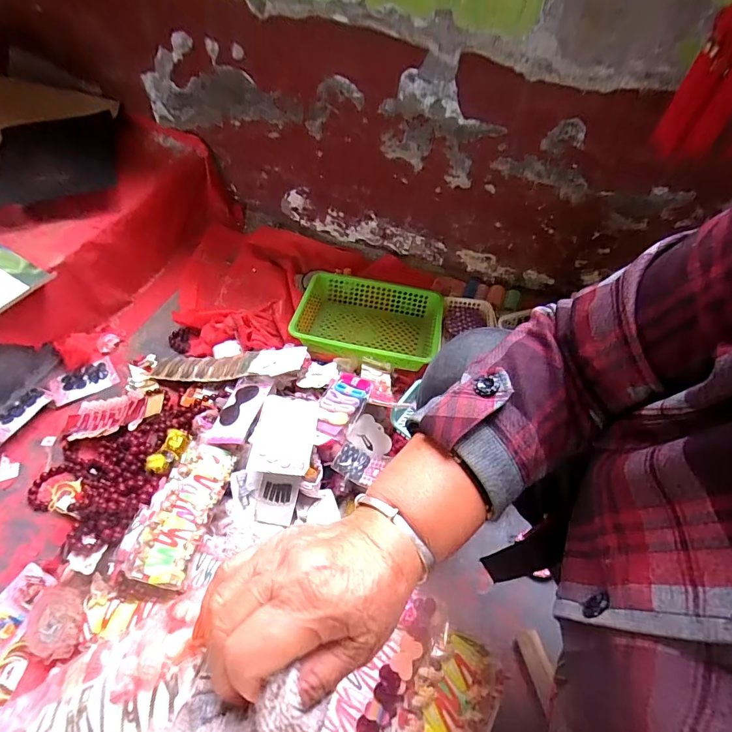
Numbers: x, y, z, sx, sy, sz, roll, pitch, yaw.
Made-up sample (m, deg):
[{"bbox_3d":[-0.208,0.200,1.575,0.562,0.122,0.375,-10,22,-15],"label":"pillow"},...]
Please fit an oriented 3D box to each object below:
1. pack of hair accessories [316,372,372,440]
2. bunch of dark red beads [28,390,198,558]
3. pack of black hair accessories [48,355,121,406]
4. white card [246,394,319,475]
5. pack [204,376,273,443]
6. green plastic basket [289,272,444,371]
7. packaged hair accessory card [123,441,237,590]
[{"bbox_3d":[-0.045,0.067,0.756,0.071,0.016,0.127,24,56,15],"label":"pack of hair accessories"},{"bbox_3d":[-0.453,0.168,0.776,0.252,0.082,0.288,29,57,18],"label":"bunch of dark red beads"},{"bbox_3d":[-0.617,0.032,0.919,0.123,0.015,0.089,-31,61,-23],"label":"pack of black hair accessories"},{"bbox_3d":[-0.139,0.115,0.725,0.103,0.008,0.150,7,49,4],"label":"white card"},{"bbox_3d":[-0.228,0.078,0.767,0.082,0.015,0.150,0,46,23],"label":"pack"},{"bbox_3d":[0.008,-0.104,0.993,0.323,0.084,0.235,12,54,6],"label":"green plastic basket"},{"bbox_3d":[-0.292,0.232,0.678,0.094,0.034,0.215,12,54,6],"label":"packaged hair accessory card"}]

